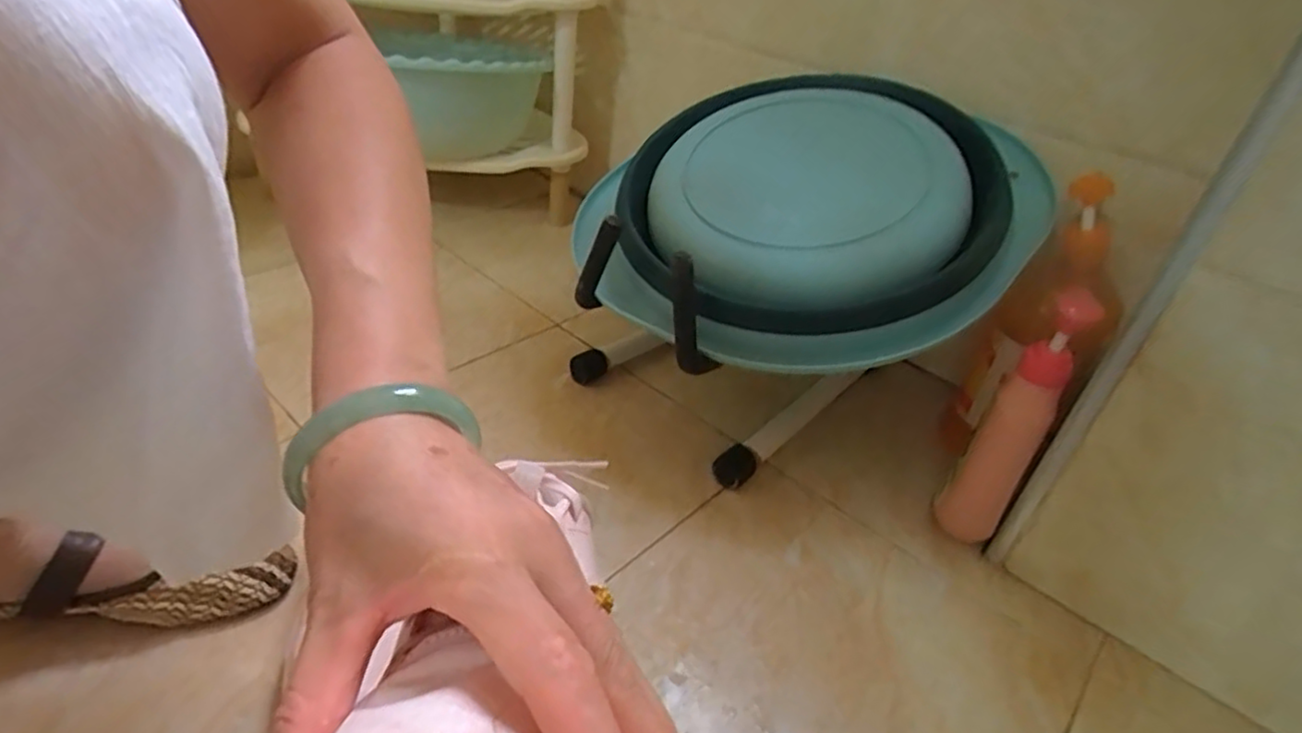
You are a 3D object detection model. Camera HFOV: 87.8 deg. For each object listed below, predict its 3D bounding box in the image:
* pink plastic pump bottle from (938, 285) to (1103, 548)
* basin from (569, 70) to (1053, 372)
[{"bbox_3d":[0.292,0.052,0.550,0.048,0.224,0.045,30,41,28],"label":"pink plastic pump bottle"},{"bbox_3d":[0.138,-0.146,0.595,0.345,0.072,0.332,-4,56,6],"label":"basin"}]

